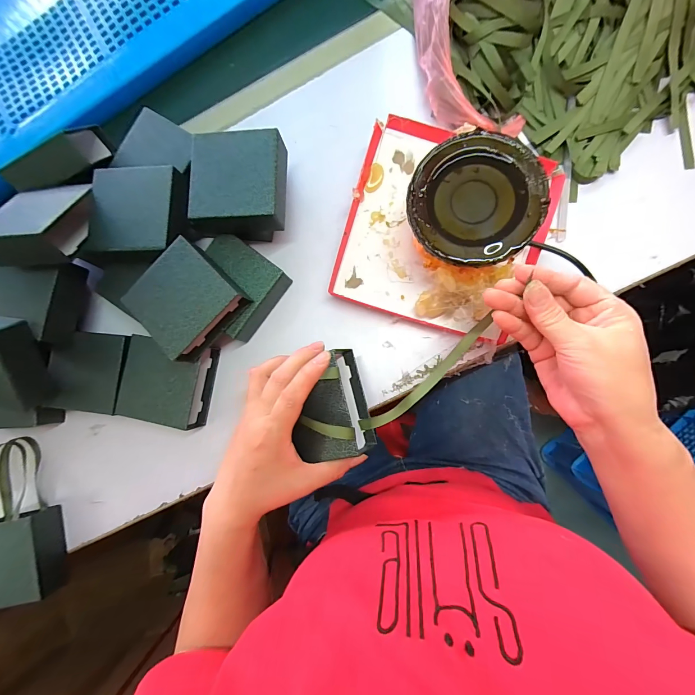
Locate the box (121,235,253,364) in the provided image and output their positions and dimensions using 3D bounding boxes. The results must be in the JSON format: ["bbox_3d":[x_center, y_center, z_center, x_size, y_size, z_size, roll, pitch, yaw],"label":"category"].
[{"bbox_3d":[-0.165,-0.049,0.332,0.086,0.040,0.094,43,92,9],"label":"box"}]

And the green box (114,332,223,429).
[{"bbox_3d":[-0.205,0.039,0.367,0.090,0.043,0.092,9,87,8],"label":"green box"}]

